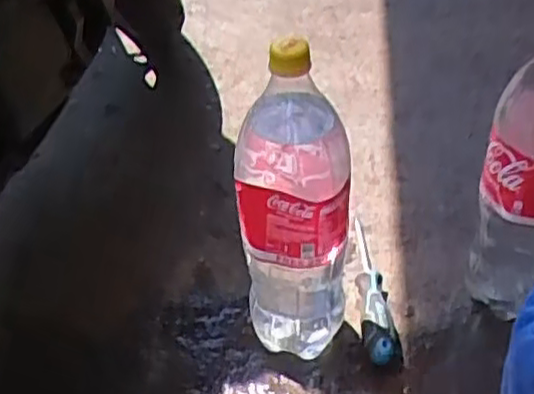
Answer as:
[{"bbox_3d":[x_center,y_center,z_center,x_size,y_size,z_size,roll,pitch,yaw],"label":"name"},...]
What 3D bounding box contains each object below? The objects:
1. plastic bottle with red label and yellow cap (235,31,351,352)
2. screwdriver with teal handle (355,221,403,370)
[{"bbox_3d":[0.024,0.015,0.644,0.098,0.329,0.095,0,42,5],"label":"plastic bottle with red label and yellow cap"},{"bbox_3d":[0.114,0.098,0.778,0.038,0.038,0.185,-4,42,0],"label":"screwdriver with teal handle"}]

